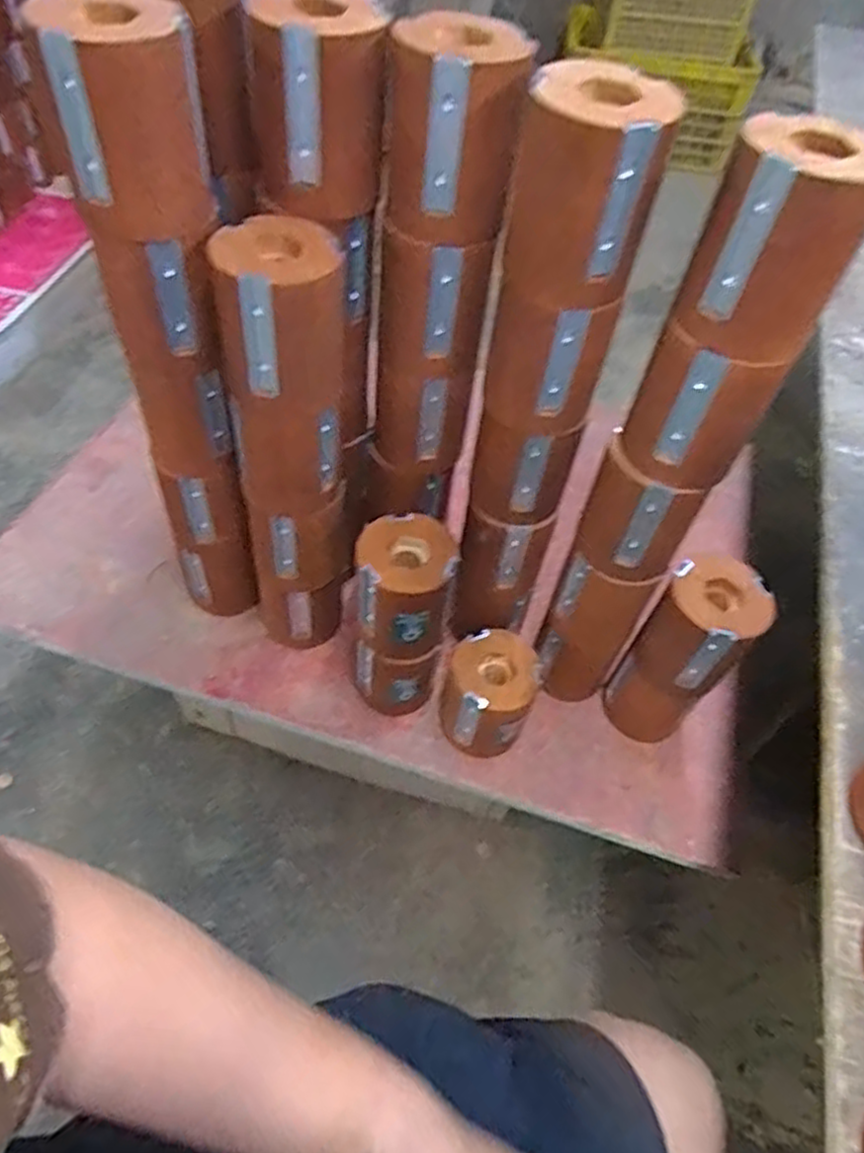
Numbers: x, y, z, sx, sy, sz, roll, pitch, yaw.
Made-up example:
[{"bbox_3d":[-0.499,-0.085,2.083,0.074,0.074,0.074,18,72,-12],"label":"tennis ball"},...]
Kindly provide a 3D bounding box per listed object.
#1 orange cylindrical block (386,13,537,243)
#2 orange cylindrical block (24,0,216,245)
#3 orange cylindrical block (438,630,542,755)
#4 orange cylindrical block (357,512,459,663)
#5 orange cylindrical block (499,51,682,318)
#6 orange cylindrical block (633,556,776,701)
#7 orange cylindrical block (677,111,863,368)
[{"bbox_3d":[0.012,-0.264,0.430,0.077,0.096,0.069,5,54,-1],"label":"orange cylindrical block"},{"bbox_3d":[-0.165,-0.252,0.400,0.073,0.100,0.066,-9,55,-12],"label":"orange cylindrical block"},{"bbox_3d":[0.049,0.109,0.643,0.076,0.108,0.072,2,54,-3],"label":"orange cylindrical block"},{"bbox_3d":[-0.020,0.011,0.589,0.073,0.099,0.075,2,54,-3],"label":"orange cylindrical block"},{"bbox_3d":[0.085,-0.216,0.404,0.075,0.103,0.069,12,54,3],"label":"orange cylindrical block"},{"bbox_3d":[0.219,0.047,0.592,0.076,0.108,0.069,38,59,21],"label":"orange cylindrical block"},{"bbox_3d":[0.188,-0.180,0.389,0.075,0.097,0.075,23,55,11],"label":"orange cylindrical block"}]

